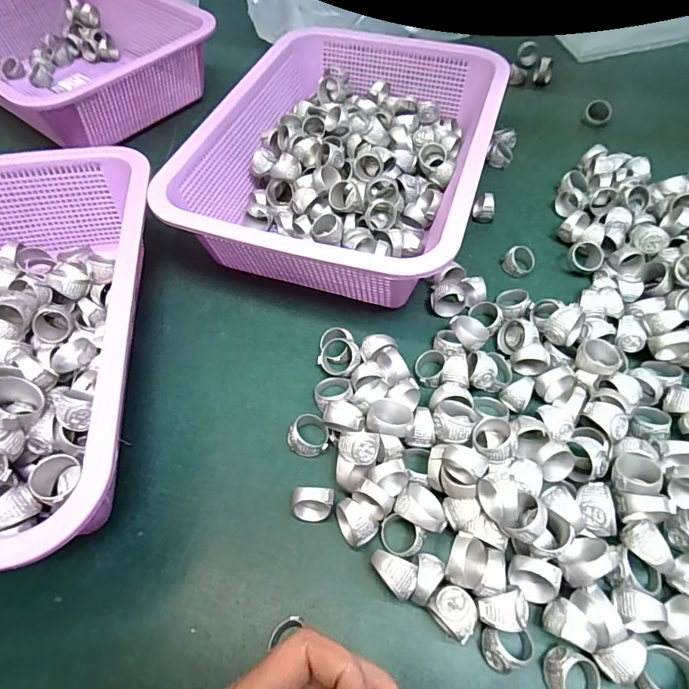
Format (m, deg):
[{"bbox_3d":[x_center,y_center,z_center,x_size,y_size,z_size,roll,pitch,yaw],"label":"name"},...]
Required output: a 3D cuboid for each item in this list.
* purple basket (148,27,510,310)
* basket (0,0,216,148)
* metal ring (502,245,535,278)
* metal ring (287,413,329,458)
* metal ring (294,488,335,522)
[{"bbox_3d":[0.008,-0.164,0.418,0.220,0.085,0.290,15,57,11],"label":"purple basket"},{"bbox_3d":[-0.315,-0.329,0.534,0.295,0.079,0.227,36,63,23],"label":"basket"},{"bbox_3d":[0.145,-0.069,0.388,0.021,0.019,0.020,-1,55,1],"label":"metal ring"},{"bbox_3d":[-0.023,0.059,0.304,0.025,0.017,0.025,-1,55,1],"label":"metal ring"},{"bbox_3d":[-0.018,0.095,0.276,0.023,0.021,0.016,3,55,3],"label":"metal ring"}]

